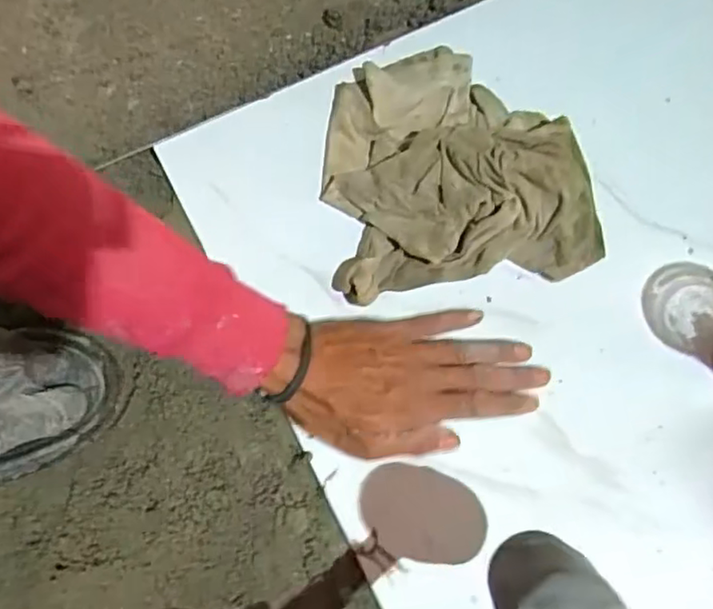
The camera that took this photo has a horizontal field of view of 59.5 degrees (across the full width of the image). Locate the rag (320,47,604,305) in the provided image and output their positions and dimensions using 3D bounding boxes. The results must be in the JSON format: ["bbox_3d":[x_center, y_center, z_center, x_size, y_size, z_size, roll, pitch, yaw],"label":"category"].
[{"bbox_3d":[0.073,-0.121,0.503,0.200,0.054,0.217,-10,71,-3],"label":"rag"}]

